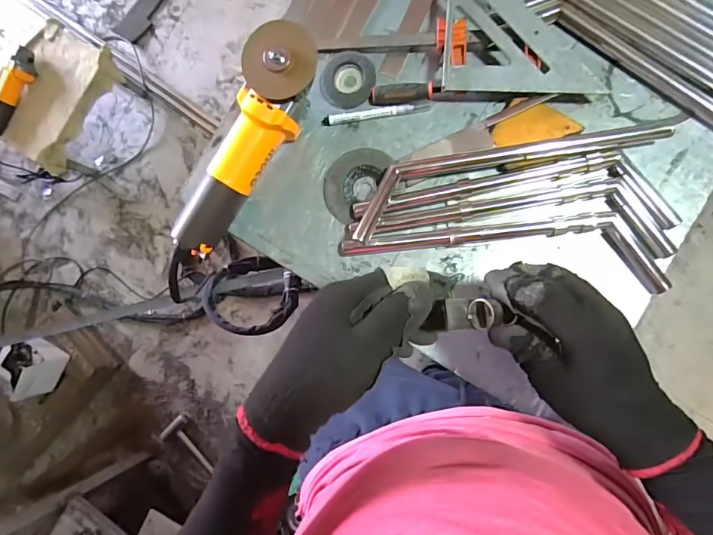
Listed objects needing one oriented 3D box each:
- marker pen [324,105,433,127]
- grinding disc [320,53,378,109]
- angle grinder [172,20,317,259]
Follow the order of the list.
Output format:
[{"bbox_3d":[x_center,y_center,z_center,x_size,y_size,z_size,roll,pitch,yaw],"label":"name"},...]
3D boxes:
[{"bbox_3d":[0.023,-0.188,0.532,0.130,0.008,0.013,-7,85,7],"label":"marker pen"},{"bbox_3d":[-0.010,-0.232,0.541,0.066,0.017,0.063,5,87,8],"label":"grinding disc"},{"bbox_3d":[-0.124,-0.140,0.511,0.070,0.086,0.273,33,104,10],"label":"angle grinder"}]

